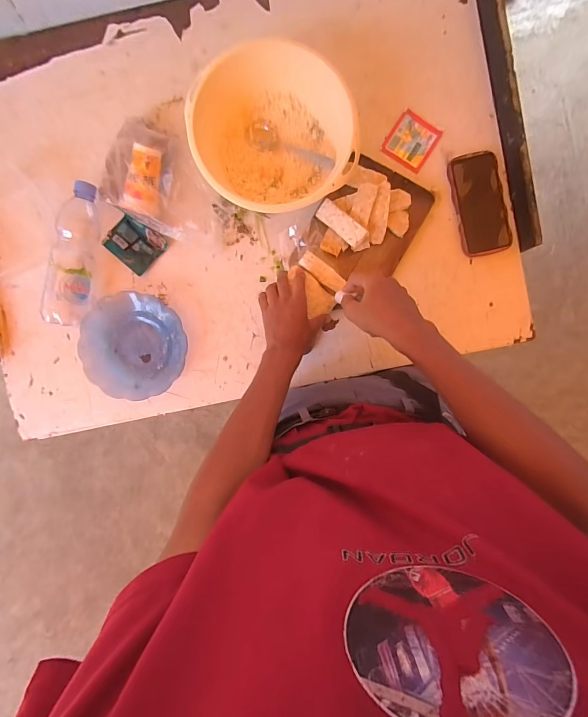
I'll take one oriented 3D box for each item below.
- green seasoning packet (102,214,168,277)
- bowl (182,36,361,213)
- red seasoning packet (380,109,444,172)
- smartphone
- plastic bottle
[{"bbox_3d":[-0.278,-0.203,0.628,0.088,0.018,0.079,42,94,-1],"label":"green seasoning packet"},{"bbox_3d":[-0.033,-0.344,0.576,0.237,0.101,0.249,0,94,2],"label":"bowl"},{"bbox_3d":[0.201,-0.373,0.616,0.077,0.005,0.081,34,94,-1],"label":"red seasoning packet"},{"bbox_3d":[0.315,-0.261,0.608,0.083,0.012,0.166,-12,93,2],"label":"smartphone"},{"bbox_3d":[-0.371,-0.175,0.610,0.060,0.061,0.236,9,94,1],"label":"plastic bottle"}]

